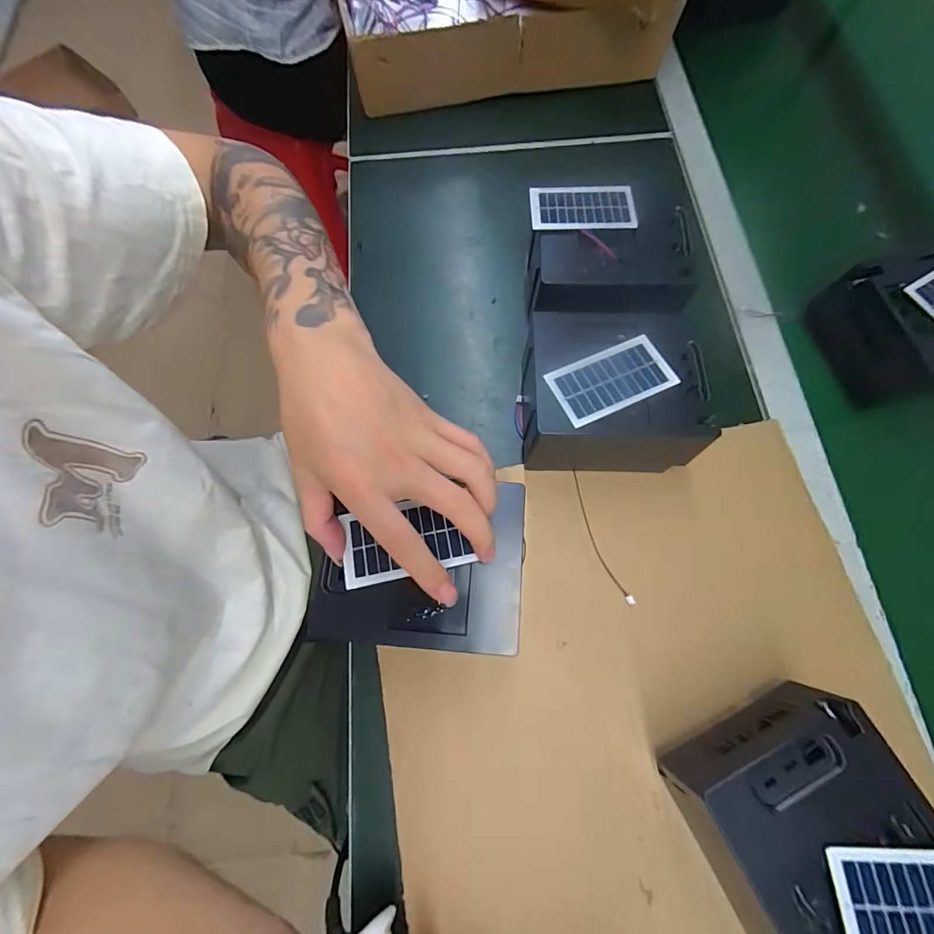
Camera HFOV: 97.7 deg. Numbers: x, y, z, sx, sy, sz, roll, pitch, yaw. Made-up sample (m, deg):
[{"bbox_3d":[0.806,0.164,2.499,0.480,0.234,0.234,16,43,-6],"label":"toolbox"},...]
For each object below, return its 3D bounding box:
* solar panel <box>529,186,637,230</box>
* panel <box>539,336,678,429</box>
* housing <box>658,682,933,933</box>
[{"bbox_3d":[0.105,-0.236,0.372,0.093,0.009,0.046,2,75,5],"label":"solar panel"},{"bbox_3d":[0.113,-0.069,0.319,0.092,0.004,0.049,-24,74,-6],"label":"panel"},{"bbox_3d":[0.211,0.233,0.260,0.121,0.079,0.144,-24,74,-6],"label":"housing"}]

